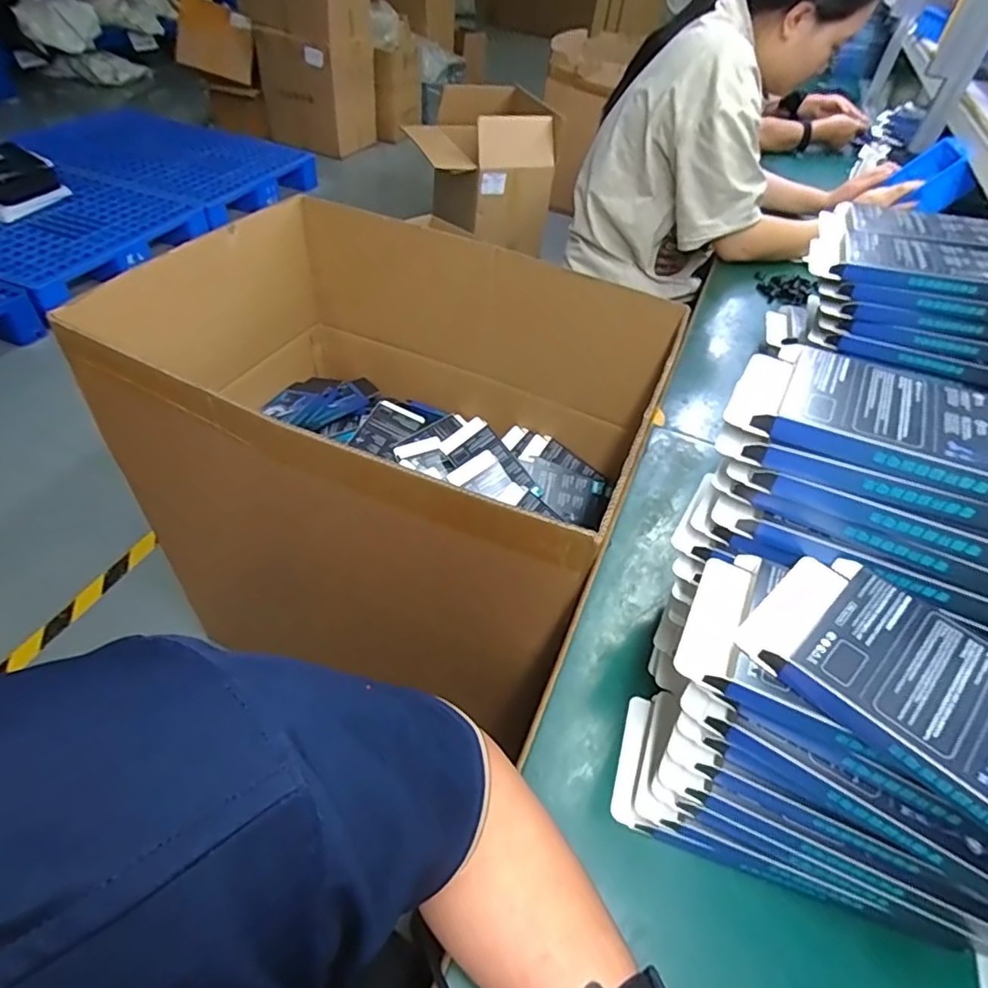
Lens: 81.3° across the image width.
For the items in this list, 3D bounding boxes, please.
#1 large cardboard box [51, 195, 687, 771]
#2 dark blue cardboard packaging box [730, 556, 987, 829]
[{"bbox_3d":[-0.135,-0.123,0.932,0.728,0.390,0.604,22,48,14],"label":"large cardboard box"},{"bbox_3d":[0.234,0.106,0.290,0.097,0.022,0.191,-31,57,-31],"label":"dark blue cardboard packaging box"}]

